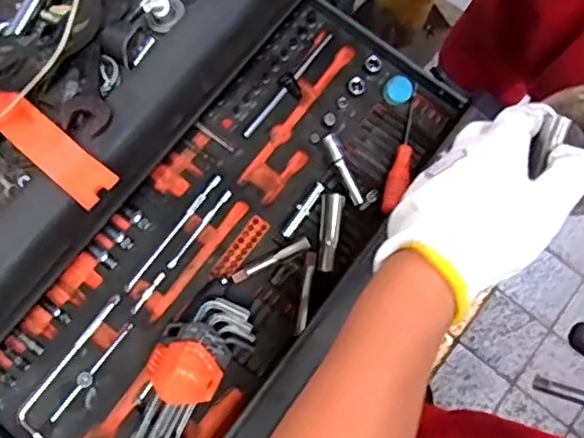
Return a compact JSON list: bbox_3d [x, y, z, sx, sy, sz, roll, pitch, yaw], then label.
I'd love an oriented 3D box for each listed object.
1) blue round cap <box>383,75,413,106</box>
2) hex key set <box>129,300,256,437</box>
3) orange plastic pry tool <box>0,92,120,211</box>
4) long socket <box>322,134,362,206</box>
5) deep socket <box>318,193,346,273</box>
[{"bbox_3d":[0.113,-0.137,0.650,0.029,0.017,0.027,27,78,4],"label":"blue round cap"},{"bbox_3d":[-0.108,0.152,0.564,0.071,0.034,0.179,37,79,6],"label":"hex key set"},{"bbox_3d":[-0.198,-0.074,0.435,0.189,0.025,0.031,41,80,6],"label":"orange plastic pry tool"},{"bbox_3d":[0.053,-0.051,0.621,0.015,0.011,0.076,-25,90,-8],"label":"long socket"},{"bbox_3d":[0.038,0.013,0.601,0.020,0.015,0.076,8,78,-1],"label":"deep socket"}]

